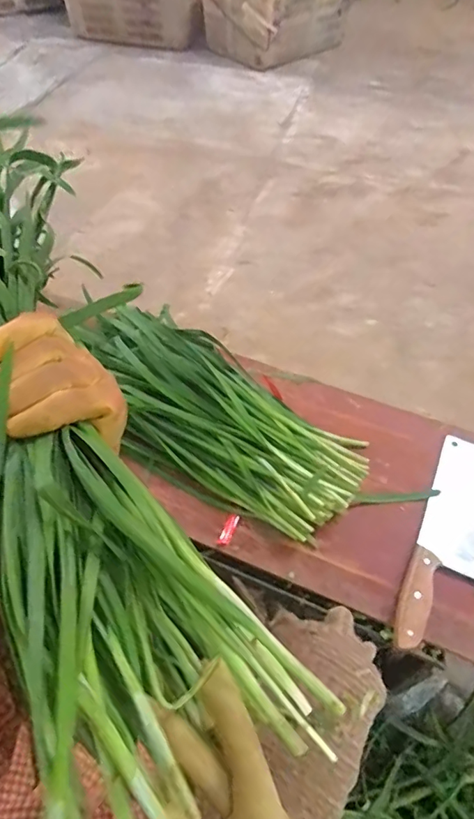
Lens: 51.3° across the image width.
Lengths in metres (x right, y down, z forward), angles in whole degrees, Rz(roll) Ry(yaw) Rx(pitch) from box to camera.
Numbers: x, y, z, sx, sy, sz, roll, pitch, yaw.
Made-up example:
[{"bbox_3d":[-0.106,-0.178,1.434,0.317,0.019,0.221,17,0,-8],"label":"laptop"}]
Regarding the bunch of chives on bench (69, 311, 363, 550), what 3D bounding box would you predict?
[{"bbox_3d":[-0.034,-0.003,0.639,0.411,0.077,0.188,34,60,21],"label":"bunch of chives on bench"}]

